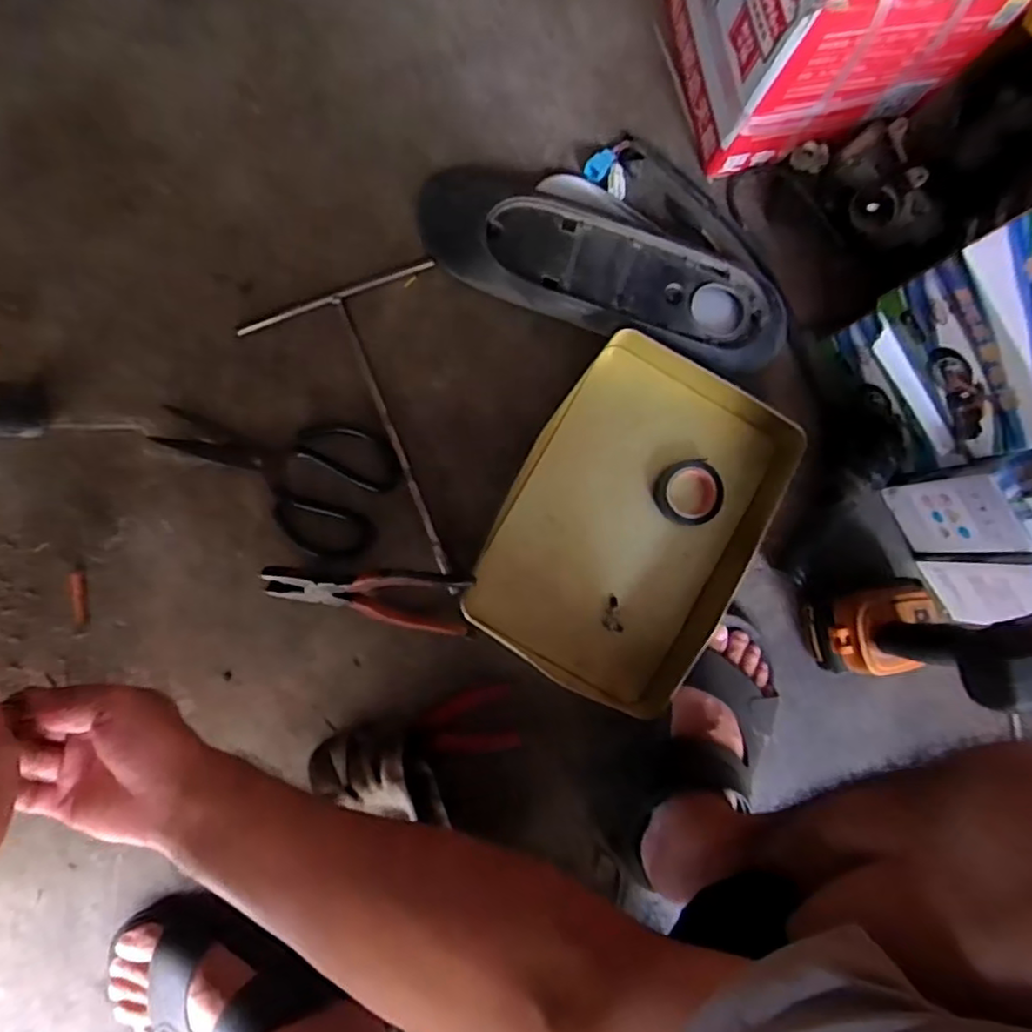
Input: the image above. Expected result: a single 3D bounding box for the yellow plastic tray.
[{"bbox_3d":[0.112,0.005,0.614,0.225,0.043,0.322,32,84,-2],"label":"yellow plastic tray"}]

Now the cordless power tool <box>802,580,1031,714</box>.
[{"bbox_3d":[0.357,0.100,0.519,0.144,0.223,0.075,2,86,-5],"label":"cordless power tool"}]

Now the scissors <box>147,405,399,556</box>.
[{"bbox_3d":[-0.221,-0.038,0.604,0.209,0.007,0.116,15,85,-4],"label":"scissors"}]

